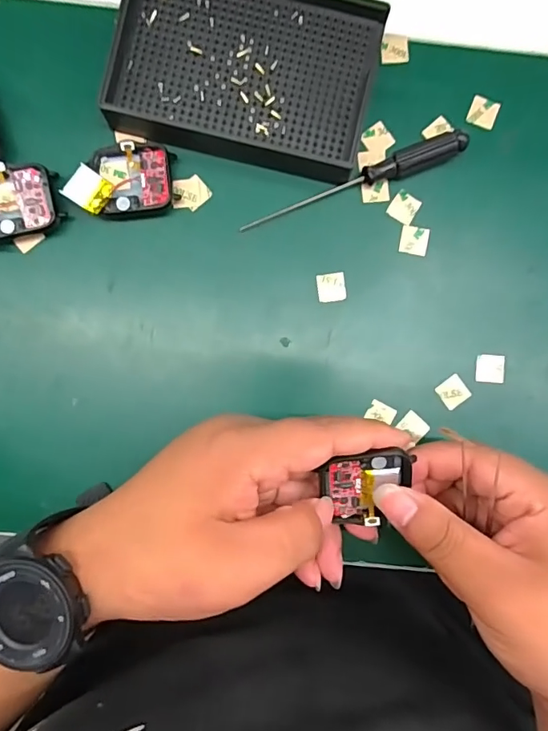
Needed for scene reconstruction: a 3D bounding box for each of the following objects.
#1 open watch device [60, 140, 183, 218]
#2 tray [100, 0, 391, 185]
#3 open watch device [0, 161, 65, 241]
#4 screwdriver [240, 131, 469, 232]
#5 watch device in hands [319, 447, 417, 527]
[{"bbox_3d":[-0.082,-0.101,0.261,0.055,0.019,0.037,-8,88,-2],"label":"open watch device"},{"bbox_3d":[-0.014,-0.163,0.260,0.135,0.023,0.098,12,87,-1],"label":"tray"},{"bbox_3d":[-0.145,-0.087,0.260,0.056,0.017,0.037,-19,89,-3],"label":"open watch device"},{"bbox_3d":[0.046,-0.099,0.264,0.129,0.013,0.013,-24,89,-3],"label":"screwdriver"},{"bbox_3d":[0.045,0.059,0.226,0.040,0.014,0.035,-3,88,-2],"label":"watch device in hands"}]

